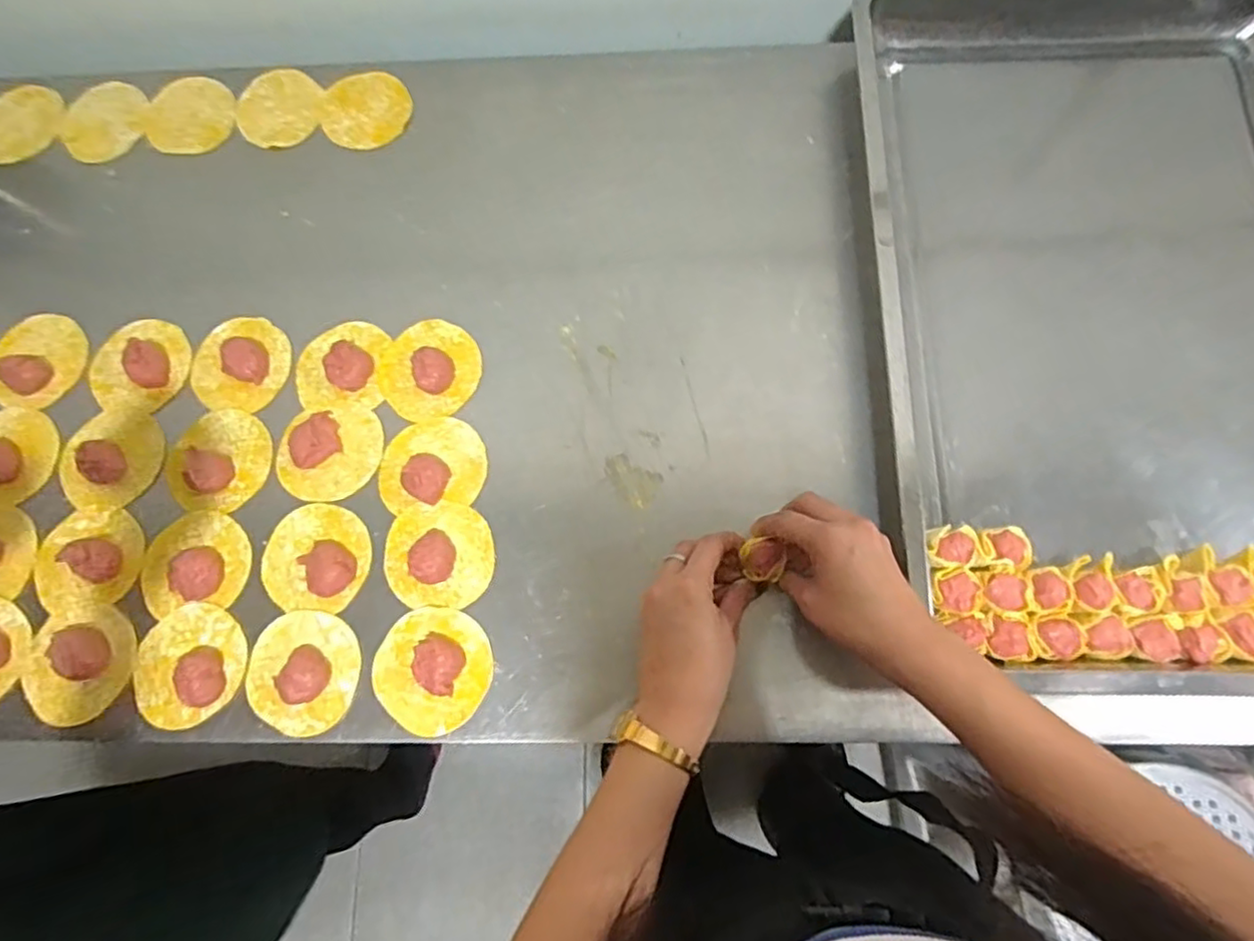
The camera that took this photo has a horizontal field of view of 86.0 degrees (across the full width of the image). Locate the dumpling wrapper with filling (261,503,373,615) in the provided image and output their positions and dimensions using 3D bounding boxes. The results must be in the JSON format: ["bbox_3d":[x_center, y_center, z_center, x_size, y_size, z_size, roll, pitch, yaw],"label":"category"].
[{"bbox_3d":[-0.238,0.064,0.507,0.079,0.015,0.079,1,74,2],"label":"dumpling wrapper with filling"}]

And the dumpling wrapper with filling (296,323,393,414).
[{"bbox_3d":[-0.238,-0.090,0.553,0.073,0.024,0.077,1,74,2],"label":"dumpling wrapper with filling"}]

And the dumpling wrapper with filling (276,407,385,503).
[{"bbox_3d":[-0.238,-0.016,0.531,0.080,0.026,0.076,-5,74,0],"label":"dumpling wrapper with filling"}]

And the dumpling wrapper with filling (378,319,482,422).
[{"bbox_3d":[-0.162,-0.086,0.545,0.081,0.021,0.085,-22,74,-4],"label":"dumpling wrapper with filling"}]

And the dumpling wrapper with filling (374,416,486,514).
[{"bbox_3d":[-0.155,-0.009,0.524,0.082,0.023,0.070,-6,74,0],"label":"dumpling wrapper with filling"}]

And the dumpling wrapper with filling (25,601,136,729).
[{"bbox_3d":[-0.404,0.140,0.487,0.070,0.023,0.082,-3,74,1],"label":"dumpling wrapper with filling"}]

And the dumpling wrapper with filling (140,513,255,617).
[{"bbox_3d":[-0.328,0.067,0.510,0.076,0.013,0.074,-7,74,0],"label":"dumpling wrapper with filling"}]

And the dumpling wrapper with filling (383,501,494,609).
[{"bbox_3d":[-0.144,0.061,0.503,0.081,0.025,0.077,0,74,2],"label":"dumpling wrapper with filling"}]

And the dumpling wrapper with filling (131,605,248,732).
[{"bbox_3d":[-0.320,0.141,0.486,0.070,0.030,0.084,-3,74,1],"label":"dumpling wrapper with filling"}]

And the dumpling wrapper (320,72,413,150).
[{"bbox_3d":[-0.249,-0.340,0.637,0.083,0.008,0.079,0,80,2],"label":"dumpling wrapper"}]

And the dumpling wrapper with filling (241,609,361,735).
[{"bbox_3d":[-0.235,0.144,0.481,0.079,0.017,0.082,0,74,2],"label":"dumpling wrapper with filling"}]

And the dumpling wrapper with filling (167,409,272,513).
[{"bbox_3d":[-0.324,-0.011,0.527,0.076,0.023,0.082,0,74,2],"label":"dumpling wrapper with filling"}]

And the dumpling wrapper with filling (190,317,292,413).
[{"bbox_3d":[-0.325,-0.092,0.559,0.080,0.017,0.083,1,74,2],"label":"dumpling wrapper with filling"}]

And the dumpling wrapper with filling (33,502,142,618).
[{"bbox_3d":[-0.412,0.062,0.504,0.082,0.030,0.076,-11,74,-1],"label":"dumpling wrapper with filling"}]

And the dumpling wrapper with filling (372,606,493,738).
[{"bbox_3d":[-0.140,0.139,0.477,0.081,0.025,0.083,0,74,2],"label":"dumpling wrapper with filling"}]

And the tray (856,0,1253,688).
[{"bbox_3d":[0.386,-0.141,0.525,0.390,0.054,0.620,1,74,2],"label":"tray"}]

